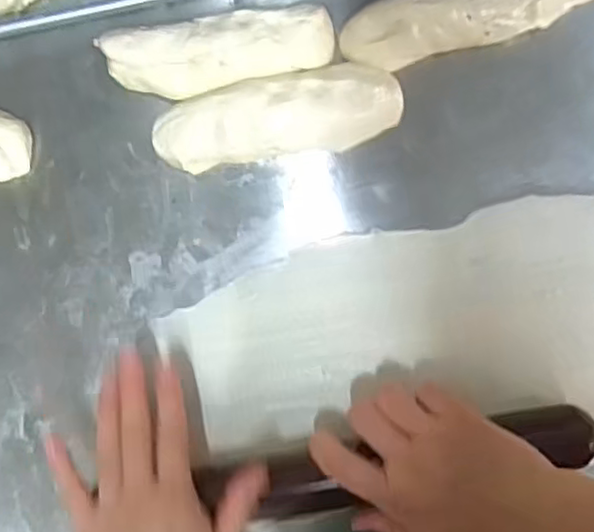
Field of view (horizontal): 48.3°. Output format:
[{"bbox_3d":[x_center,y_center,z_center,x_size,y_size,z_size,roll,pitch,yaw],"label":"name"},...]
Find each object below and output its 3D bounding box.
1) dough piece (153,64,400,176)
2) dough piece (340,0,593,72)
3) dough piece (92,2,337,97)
[{"bbox_3d":[-0.013,-0.096,0.443,0.161,0.032,0.052,-12,86,4],"label":"dough piece"},{"bbox_3d":[0.116,-0.168,0.431,0.172,0.028,0.051,-17,86,4],"label":"dough piece"},{"bbox_3d":[-0.052,-0.144,0.453,0.152,0.033,0.049,-10,86,4],"label":"dough piece"}]

